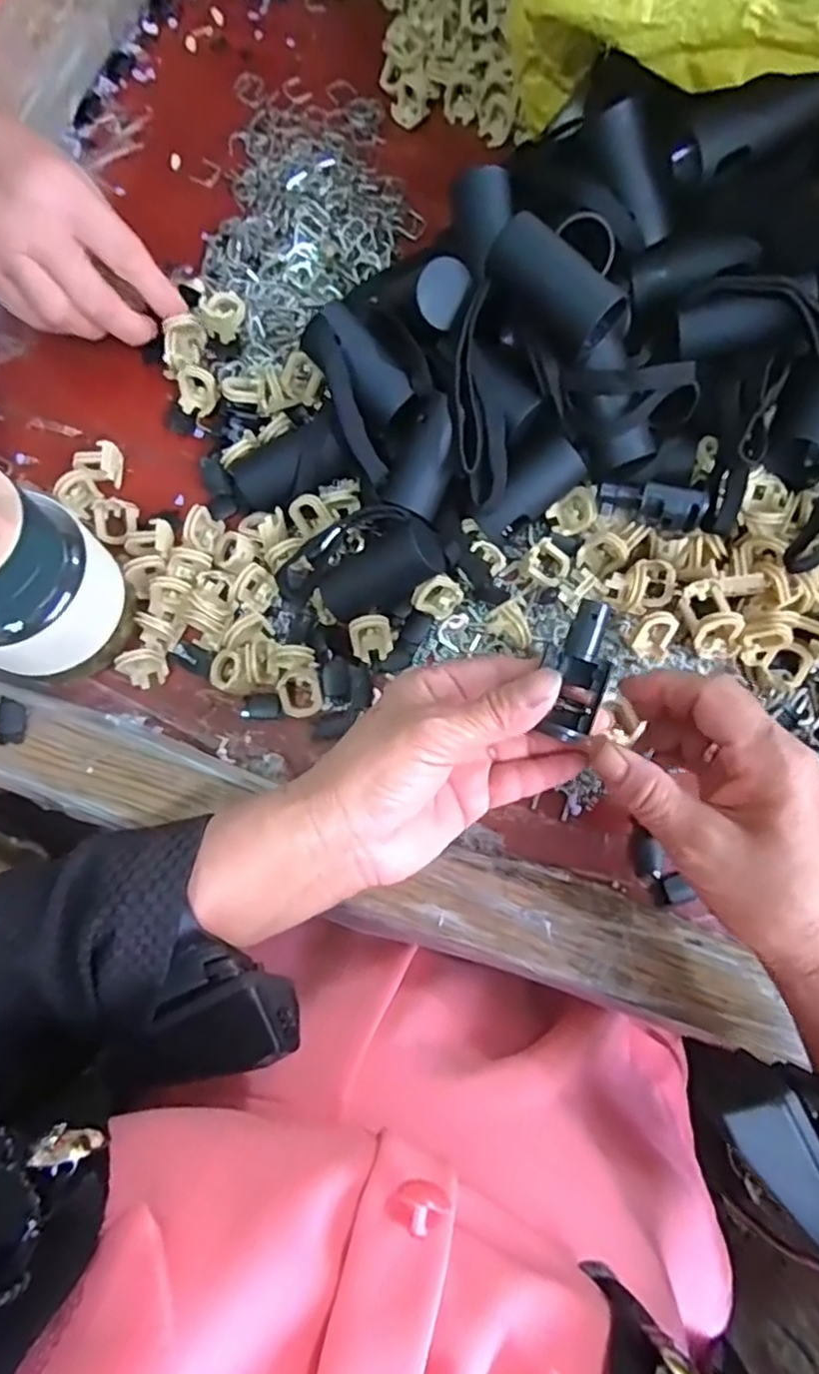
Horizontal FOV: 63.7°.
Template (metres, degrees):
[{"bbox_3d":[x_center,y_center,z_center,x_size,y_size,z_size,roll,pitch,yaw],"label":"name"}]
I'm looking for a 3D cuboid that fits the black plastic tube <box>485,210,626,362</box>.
[{"bbox_3d":[0.064,-0.179,0.300,0.061,0.029,0.032,40,80,10],"label":"black plastic tube"}]

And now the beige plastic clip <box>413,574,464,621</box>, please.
[{"bbox_3d":[0.016,-0.049,0.351,0.021,0.023,0.022,30,78,8],"label":"beige plastic clip"}]

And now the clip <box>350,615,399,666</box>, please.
[{"bbox_3d":[-0.019,-0.027,0.351,0.025,0.011,0.022,-14,76,-3],"label":"clip"}]

